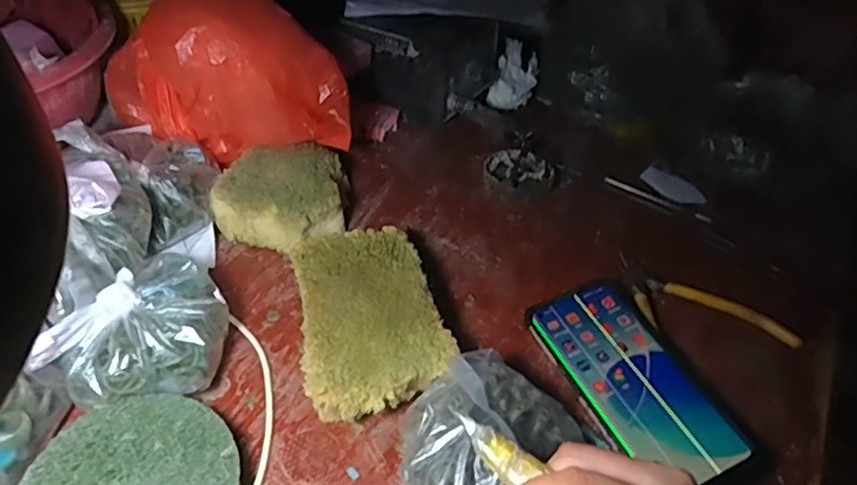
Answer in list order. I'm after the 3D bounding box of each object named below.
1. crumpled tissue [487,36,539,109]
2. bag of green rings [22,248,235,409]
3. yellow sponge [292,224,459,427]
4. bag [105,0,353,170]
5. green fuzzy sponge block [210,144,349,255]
[{"bbox_3d":[0.101,-0.192,0.685,0.048,0.047,0.088,15,43,8],"label":"crumpled tissue"},{"bbox_3d":[-0.170,0.062,0.371,0.078,0.064,0.102,21,44,14],"label":"bag of green rings"},{"bbox_3d":[-0.045,0.054,0.414,0.094,0.043,0.139,-9,46,-18],"label":"yellow sponge"},{"bbox_3d":[-0.164,-0.143,0.483,0.160,0.134,0.121,35,49,26],"label":"bag"},{"bbox_3d":[-0.121,-0.036,0.497,0.103,0.043,0.101,6,43,-2],"label":"green fuzzy sponge block"}]

